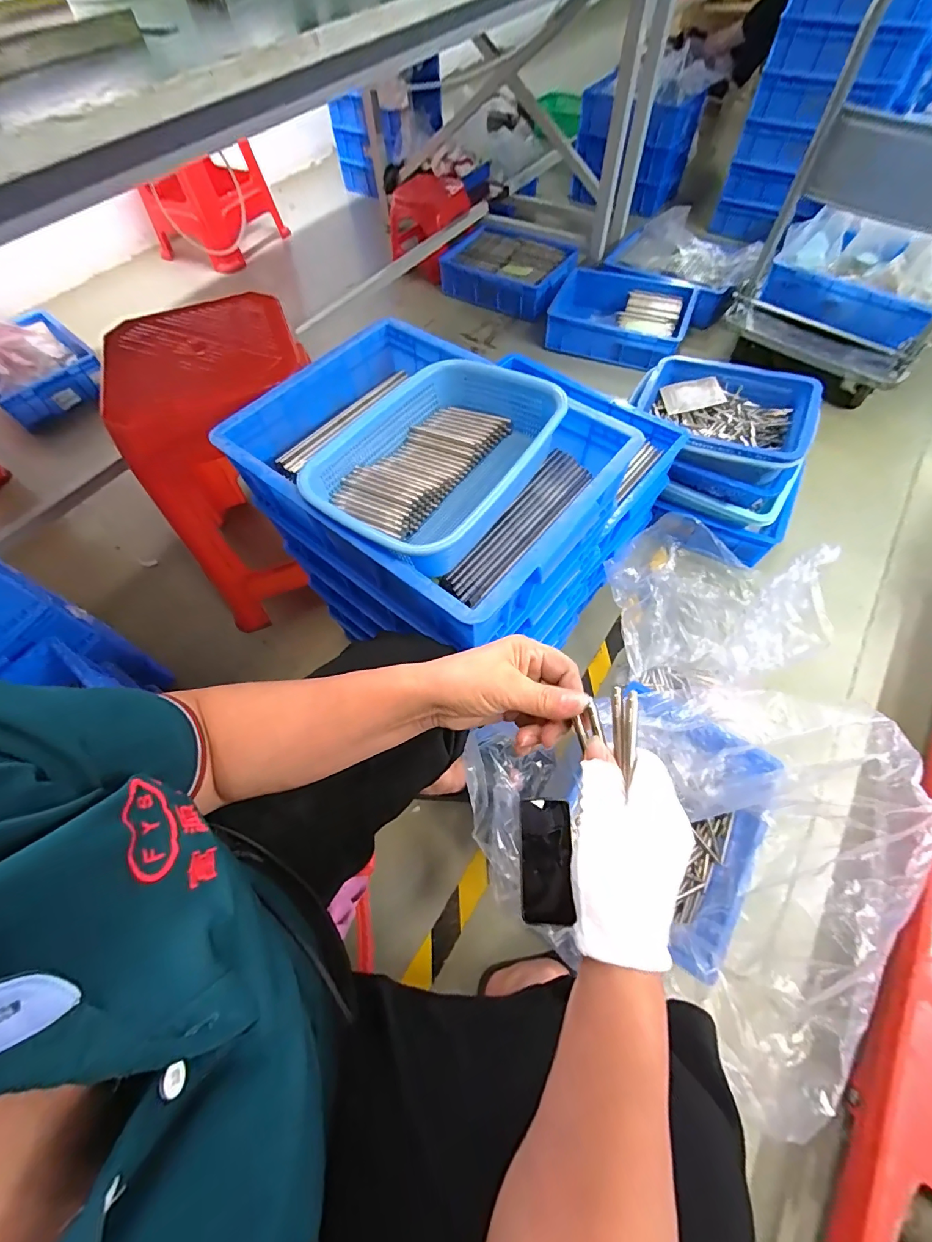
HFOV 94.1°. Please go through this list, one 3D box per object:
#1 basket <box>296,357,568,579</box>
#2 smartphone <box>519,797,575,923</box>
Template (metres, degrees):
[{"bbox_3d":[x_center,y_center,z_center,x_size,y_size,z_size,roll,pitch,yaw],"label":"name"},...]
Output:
[{"bbox_3d":[-0.031,-0.181,0.501,0.208,0.080,0.290,27,67,15],"label":"basket"},{"bbox_3d":[0.115,0.346,0.632,0.071,0.008,0.159,-8,55,18],"label":"smartphone"}]

